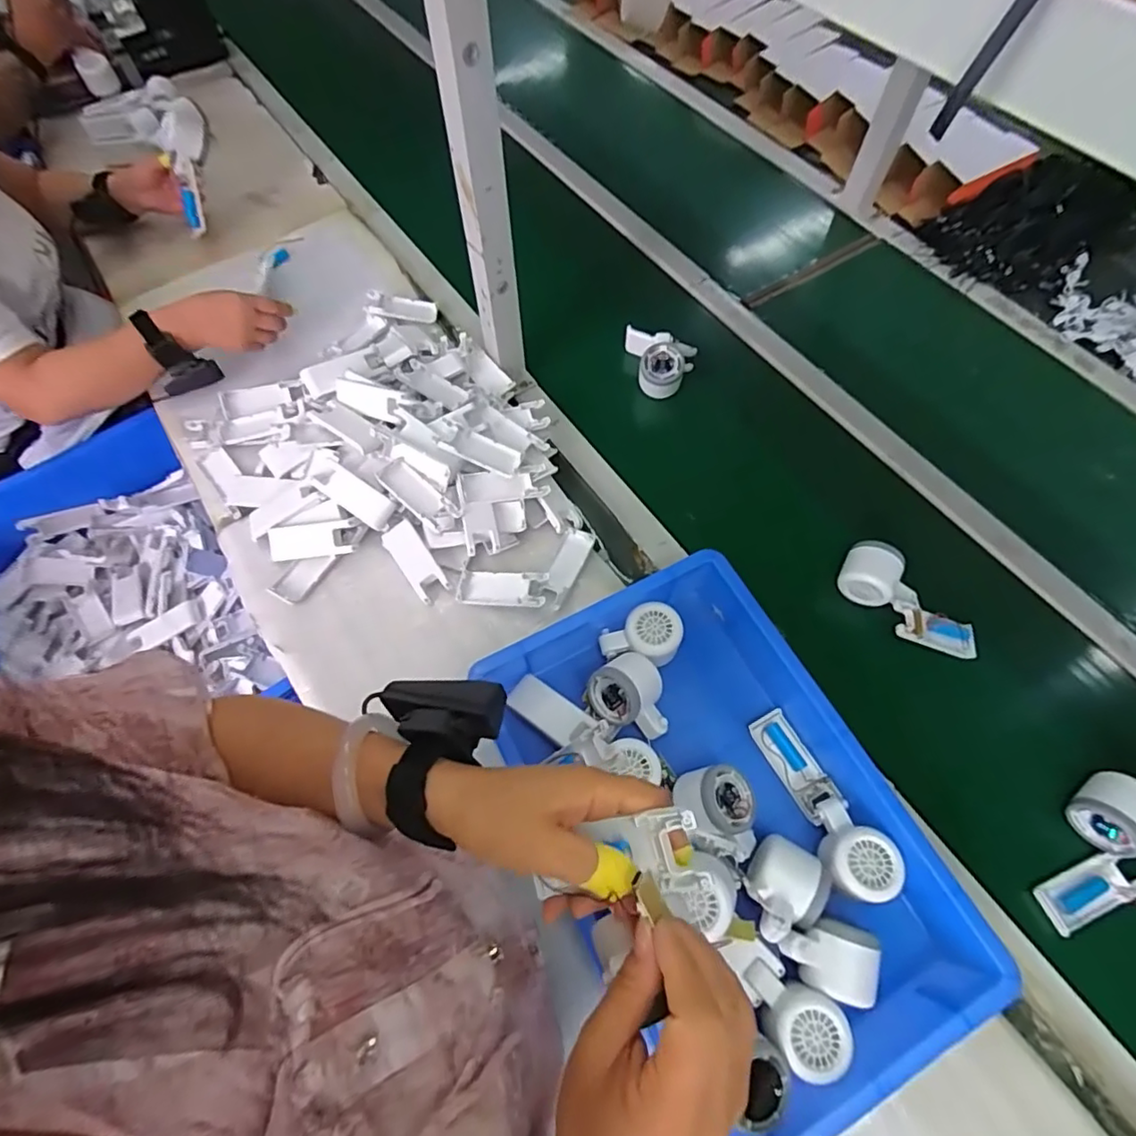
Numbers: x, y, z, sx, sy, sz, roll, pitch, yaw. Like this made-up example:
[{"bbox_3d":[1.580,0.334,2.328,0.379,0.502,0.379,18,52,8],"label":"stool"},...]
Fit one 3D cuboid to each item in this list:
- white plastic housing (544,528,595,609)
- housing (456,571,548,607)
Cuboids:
[{"bbox_3d":[-0.001,-0.001,0.670,0.030,0.012,0.105,21,65,10],"label":"white plastic housing"},{"bbox_3d":[-0.077,0.023,0.667,0.102,0.017,0.038,6,63,3],"label":"housing"}]

